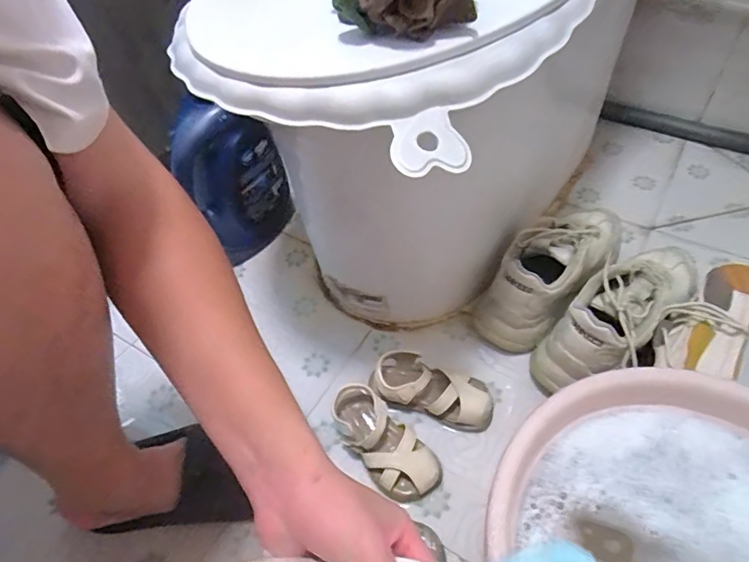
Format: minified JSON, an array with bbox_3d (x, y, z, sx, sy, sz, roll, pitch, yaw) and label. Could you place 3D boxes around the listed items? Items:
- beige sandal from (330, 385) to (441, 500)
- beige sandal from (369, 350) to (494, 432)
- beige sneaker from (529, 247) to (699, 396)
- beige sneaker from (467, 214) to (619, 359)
[{"bbox_3d":[0.010,0.192,0.576,0.070,0.061,0.147,-35,55,-22],"label":"beige sandal"},{"bbox_3d":[0.075,0.136,0.624,0.148,0.051,0.073,9,51,13],"label":"beige sandal"},{"bbox_3d":[0.324,0.042,0.637,0.273,0.115,0.092,-35,55,-22],"label":"beige sneaker"},{"bbox_3d":[0.255,-0.022,0.698,0.111,0.121,0.267,30,58,27],"label":"beige sneaker"}]

